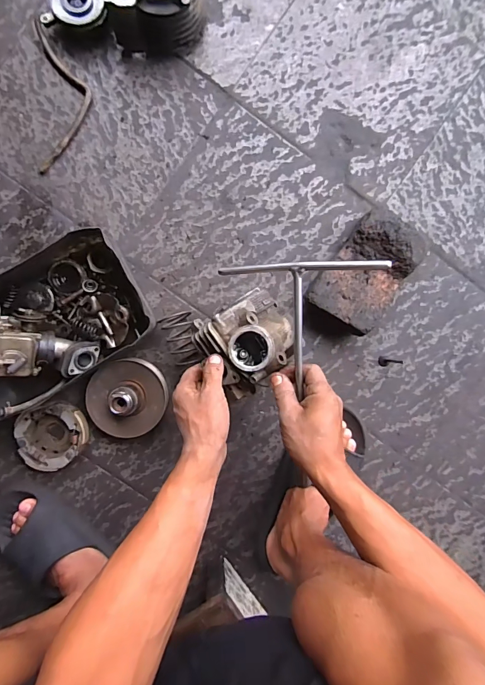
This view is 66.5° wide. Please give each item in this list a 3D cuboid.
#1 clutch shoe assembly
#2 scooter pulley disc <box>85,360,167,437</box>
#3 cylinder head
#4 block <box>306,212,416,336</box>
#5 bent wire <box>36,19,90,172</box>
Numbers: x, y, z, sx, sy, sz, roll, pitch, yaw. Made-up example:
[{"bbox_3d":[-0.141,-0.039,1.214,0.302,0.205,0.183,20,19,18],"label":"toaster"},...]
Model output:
[{"bbox_3d":[-0.295,0.142,0.577,0.102,0.030,0.098,0,93,-3],"label":"clutch shoe assembly"},{"bbox_3d":[-0.178,0.087,0.561,0.117,0.064,0.117,0,93,-3],"label":"scooter pulley disc"},{"bbox_3d":[0.007,0.005,0.490,0.128,0.065,0.120,-37,94,0],"label":"cylinder head"},{"bbox_3d":[0.186,-0.104,0.570,0.110,0.057,0.169,38,91,-4],"label":"block"},{"bbox_3d":[-0.267,-0.362,0.551,0.076,0.011,0.209,1,93,-3],"label":"bent wire"}]

